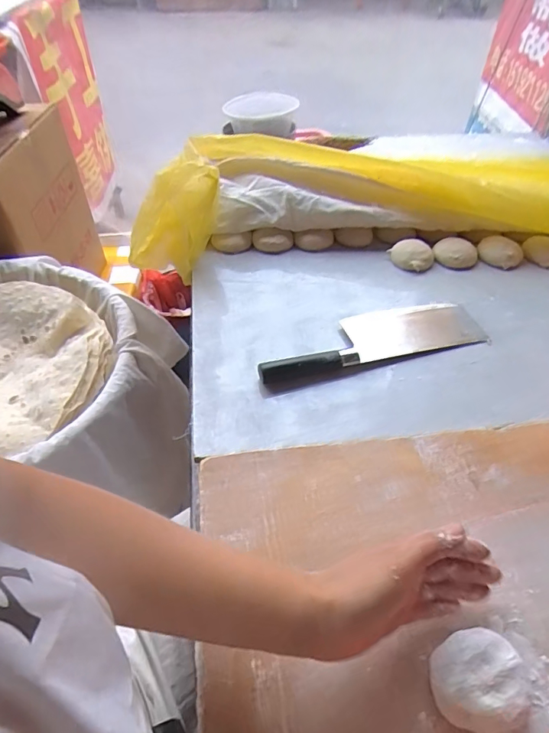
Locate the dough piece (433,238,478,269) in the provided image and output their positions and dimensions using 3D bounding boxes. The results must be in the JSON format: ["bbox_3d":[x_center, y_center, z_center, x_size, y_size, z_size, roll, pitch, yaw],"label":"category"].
[{"bbox_3d":[0.273,-0.172,0.689,0.063,0.030,0.044,18,49,16],"label":"dough piece"}]

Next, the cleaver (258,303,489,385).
[{"bbox_3d":[0.116,-0.037,0.562,0.285,0.018,0.076,-11,47,-11],"label":"cleaver"}]

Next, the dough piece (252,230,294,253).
[{"bbox_3d":[-0.002,-0.195,0.709,0.061,0.028,0.034,-8,47,-8],"label":"dough piece"}]

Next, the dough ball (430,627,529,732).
[{"bbox_3d":[0.138,0.214,0.312,0.059,0.027,0.054,0,46,0],"label":"dough ball"}]

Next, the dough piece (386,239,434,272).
[{"bbox_3d":[0.206,-0.167,0.685,0.056,0.023,0.056,0,46,0],"label":"dough piece"}]

